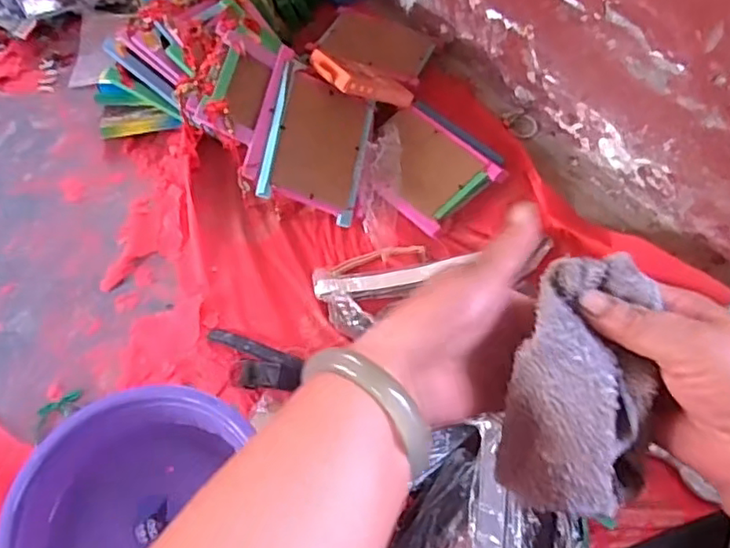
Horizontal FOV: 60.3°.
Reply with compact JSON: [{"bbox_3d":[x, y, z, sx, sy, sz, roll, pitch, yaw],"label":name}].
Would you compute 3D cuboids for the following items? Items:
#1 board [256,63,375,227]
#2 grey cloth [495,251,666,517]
[{"bbox_3d":[-0.071,-0.198,0.968,0.153,0.014,0.207,18,75,-23],"label":"board"},{"bbox_3d":[0.106,0.053,0.314,0.074,0.048,0.127,10,81,-1],"label":"grey cloth"}]

